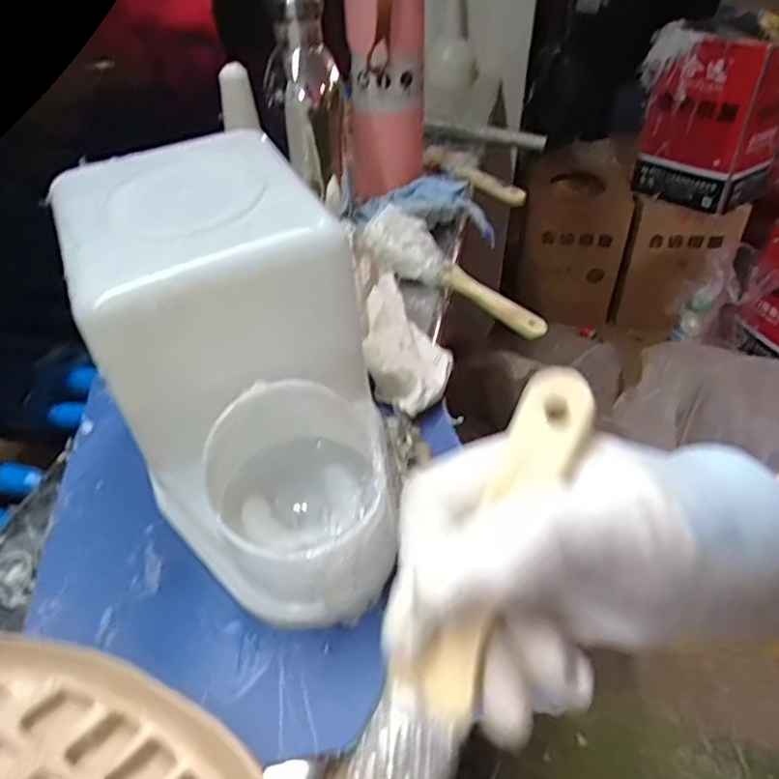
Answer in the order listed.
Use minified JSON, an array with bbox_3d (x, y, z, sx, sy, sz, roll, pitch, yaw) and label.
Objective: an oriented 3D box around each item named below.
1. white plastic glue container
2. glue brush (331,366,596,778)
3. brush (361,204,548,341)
[{"bbox_3d":[-0.075,-0.001,0.336,0.128,0.185,0.213,-23,47,-25],"label":"white plastic glue container"},{"bbox_3d":[0.020,0.068,0.178,0.031,0.008,0.165,23,75,23],"label":"glue brush"},{"bbox_3d":[0.060,-0.101,0.574,0.183,0.030,0.049,34,47,3],"label":"brush"}]

